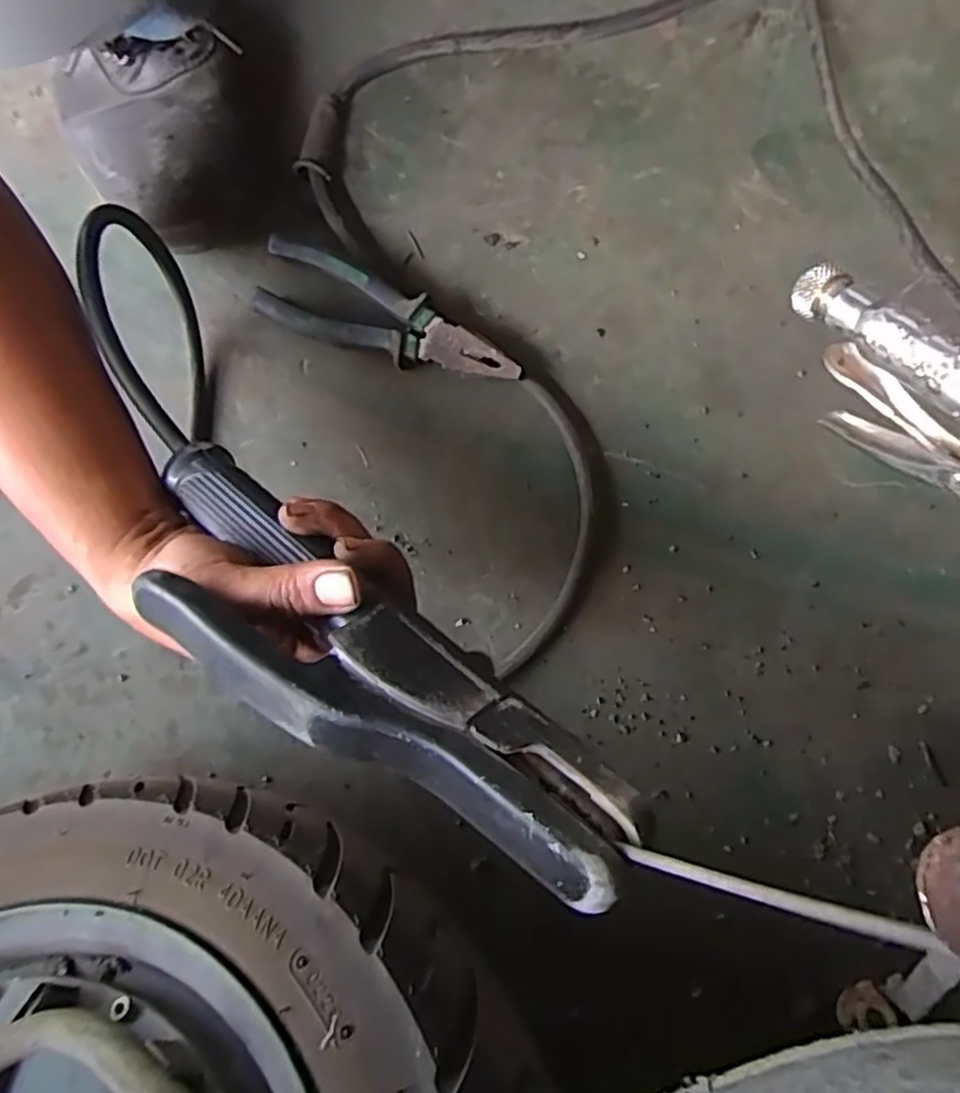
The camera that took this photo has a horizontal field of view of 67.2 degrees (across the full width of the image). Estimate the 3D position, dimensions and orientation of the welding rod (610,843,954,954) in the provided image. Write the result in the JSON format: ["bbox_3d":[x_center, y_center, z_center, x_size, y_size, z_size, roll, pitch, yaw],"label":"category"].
[{"bbox_3d":[0.078,0.097,0.203,0.088,0.004,0.005,-1,76,42],"label":"welding rod"}]

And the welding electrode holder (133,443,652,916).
[{"bbox_3d":[-0.059,0.037,0.272,0.257,0.043,0.064,34,81,23],"label":"welding electrode holder"}]

